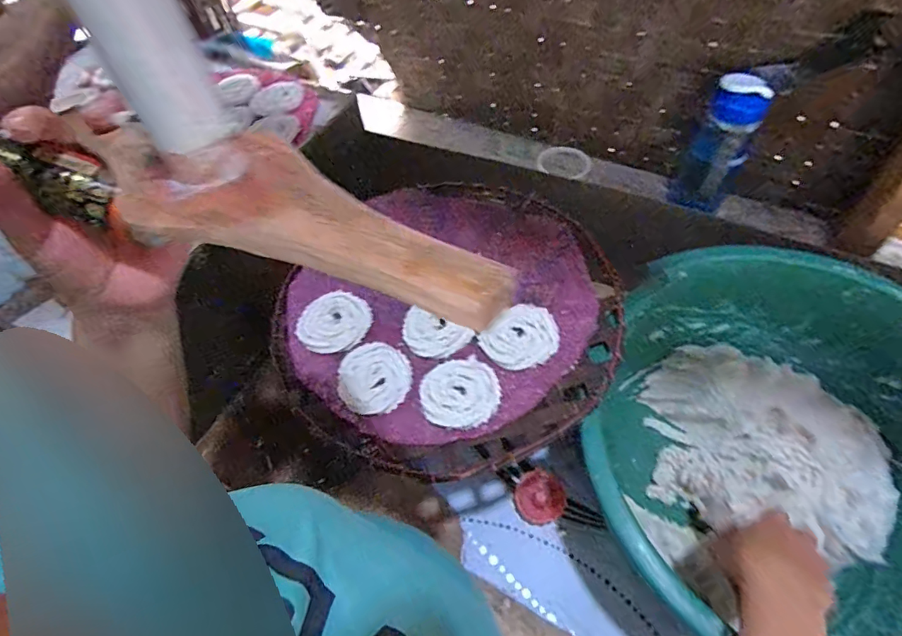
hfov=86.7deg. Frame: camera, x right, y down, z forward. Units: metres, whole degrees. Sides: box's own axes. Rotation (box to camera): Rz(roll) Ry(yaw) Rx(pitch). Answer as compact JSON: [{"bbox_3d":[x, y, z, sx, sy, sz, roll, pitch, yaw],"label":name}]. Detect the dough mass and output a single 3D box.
[{"bbox_3d":[0.366,0.172,0.576,0.252,0.089,0.274,-3,55,4],"label":"dough mass"}]

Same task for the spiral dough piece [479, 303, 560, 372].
[{"bbox_3d":[0.075,0.020,0.498,0.082,0.010,0.064,-35,59,-18],"label":"spiral dough piece"}]

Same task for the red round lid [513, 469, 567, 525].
[{"bbox_3d":[0.110,0.225,0.598,0.061,0.004,0.060,-3,72,8],"label":"red round lid"}]

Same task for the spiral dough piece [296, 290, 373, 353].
[{"bbox_3d":[-0.129,0.004,0.530,0.074,0.006,0.076,-3,55,4],"label":"spiral dough piece"}]

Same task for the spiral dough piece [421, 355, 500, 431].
[{"bbox_3d":[0.009,0.073,0.469,0.073,0.004,0.075,-3,55,4],"label":"spiral dough piece"}]

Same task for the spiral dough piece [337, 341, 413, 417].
[{"bbox_3d":[-0.078,0.060,0.486,0.073,0.004,0.079,-21,56,-9],"label":"spiral dough piece"}]

